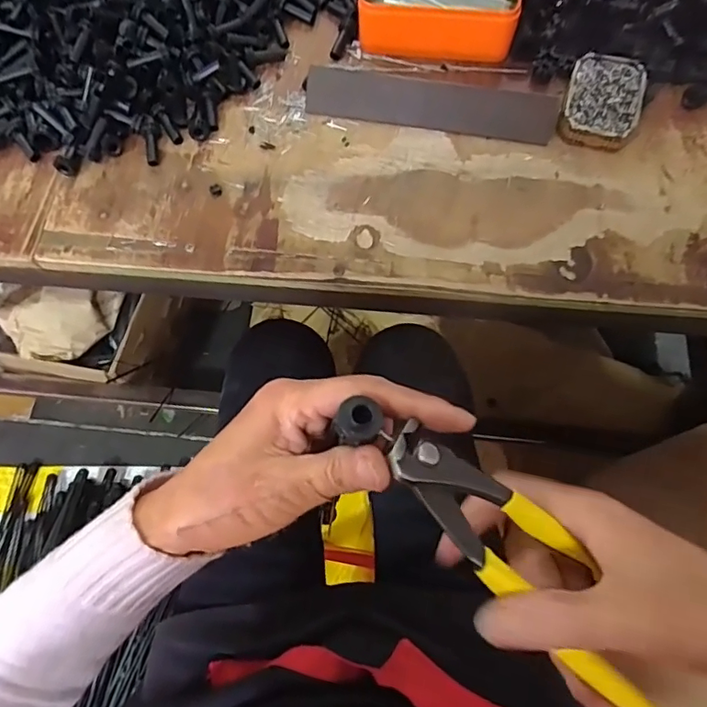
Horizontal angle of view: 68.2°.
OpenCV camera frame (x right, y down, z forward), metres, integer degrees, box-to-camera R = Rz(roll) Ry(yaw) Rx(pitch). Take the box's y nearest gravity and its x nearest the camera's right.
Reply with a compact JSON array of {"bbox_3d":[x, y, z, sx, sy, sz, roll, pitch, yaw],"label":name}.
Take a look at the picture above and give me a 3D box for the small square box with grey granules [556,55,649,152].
[{"bbox_3d":[0.218,-0.220,0.458,0.062,0.021,0.087,17,72,7],"label":"small square box with grey granules"}]

